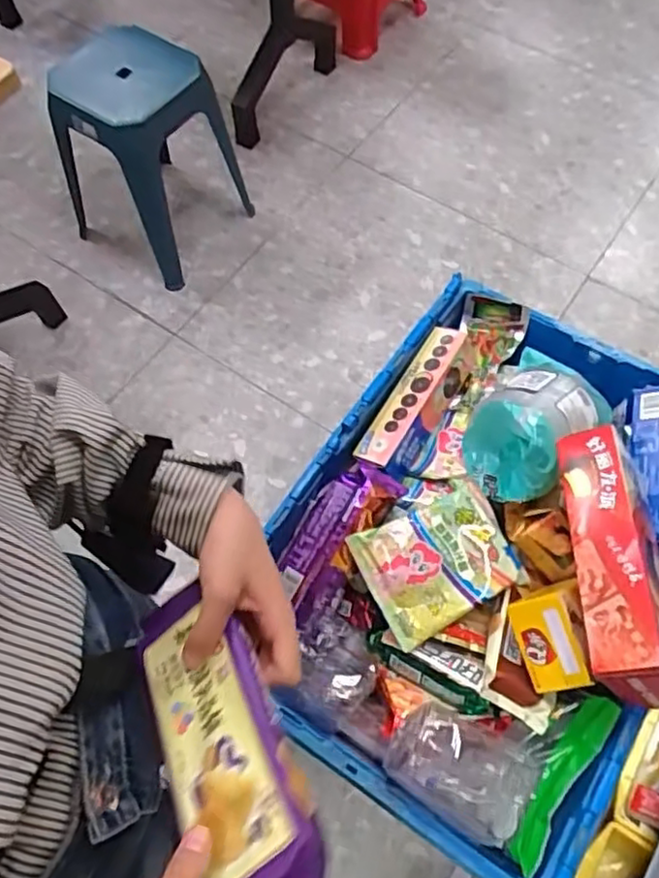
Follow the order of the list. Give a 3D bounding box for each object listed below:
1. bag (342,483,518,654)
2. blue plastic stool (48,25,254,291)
[{"bbox_3d":[0.117,0.130,0.729,0.155,0.022,0.128,-29,67,-13],"label":"bag"},{"bbox_3d":[-0.454,-0.698,1.667,0.366,0.463,0.317,31,68,14],"label":"blue plastic stool"}]

